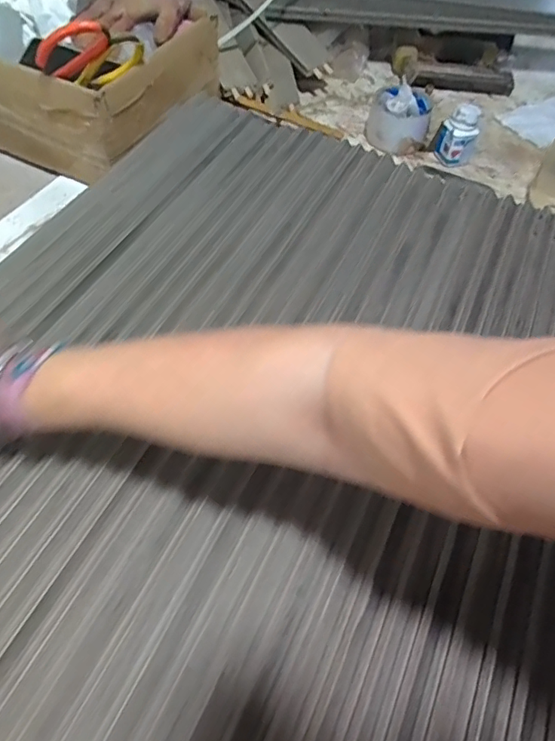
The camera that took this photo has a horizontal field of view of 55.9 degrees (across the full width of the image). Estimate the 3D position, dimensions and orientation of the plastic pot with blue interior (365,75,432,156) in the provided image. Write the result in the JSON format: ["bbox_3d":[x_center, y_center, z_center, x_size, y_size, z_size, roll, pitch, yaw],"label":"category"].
[{"bbox_3d":[0.173,-0.356,0.745,0.086,0.074,0.082,10,56,3],"label":"plastic pot with blue interior"}]

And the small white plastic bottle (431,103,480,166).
[{"bbox_3d":[0.248,-0.323,0.711,0.051,0.073,0.044,17,56,7],"label":"small white plastic bottle"}]

